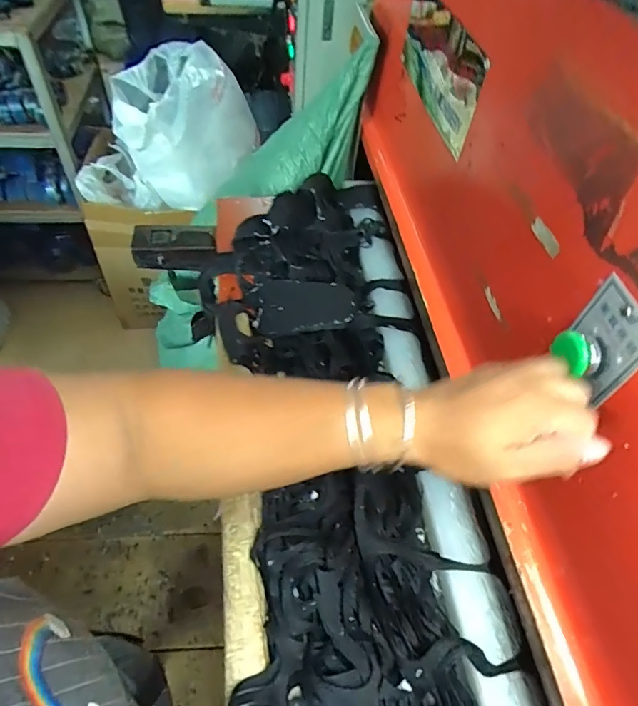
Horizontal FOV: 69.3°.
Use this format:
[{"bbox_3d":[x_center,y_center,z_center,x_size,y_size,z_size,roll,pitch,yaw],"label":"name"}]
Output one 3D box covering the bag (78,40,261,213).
[{"bbox_3d":[-0.447,-0.687,1.435,0.473,0.337,0.443,6,55,1],"label":"bag"}]

